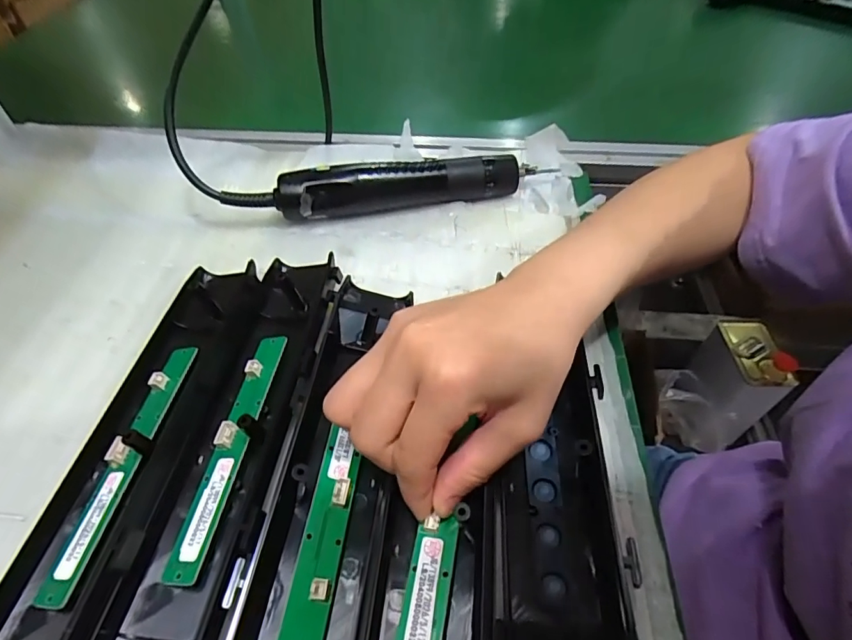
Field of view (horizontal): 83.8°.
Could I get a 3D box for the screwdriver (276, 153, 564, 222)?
[{"bbox_3d":[-0.009,-0.112,0.392,0.218,0.037,0.029,-10,50,-9],"label":"screwdriver"}]

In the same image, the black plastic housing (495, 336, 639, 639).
[{"bbox_3d":[0.066,0.108,0.216,0.059,0.021,0.189,6,50,5],"label":"black plastic housing"}]

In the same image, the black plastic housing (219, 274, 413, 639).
[{"bbox_3d":[-0.047,0.074,0.242,0.055,0.021,0.270,5,50,4],"label":"black plastic housing"}]

